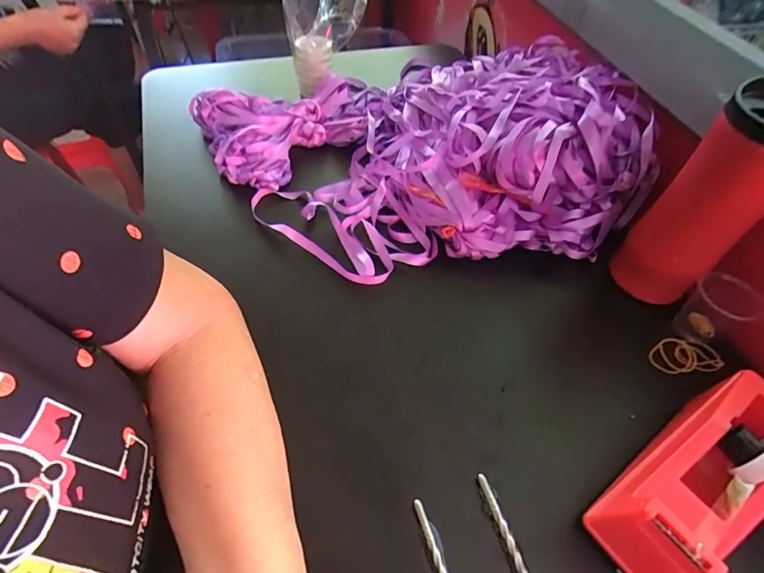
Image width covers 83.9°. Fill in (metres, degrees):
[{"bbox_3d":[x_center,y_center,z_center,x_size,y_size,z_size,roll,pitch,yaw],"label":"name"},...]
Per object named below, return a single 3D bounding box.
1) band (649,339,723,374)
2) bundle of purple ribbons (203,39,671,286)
[{"bbox_3d":[0.268,0.061,0.376,0.066,0.004,0.031,-1,54,-5],"label":"band"},{"bbox_3d":[0.042,-0.164,0.464,0.451,0.102,0.342,-11,55,-12],"label":"bundle of purple ribbons"}]

